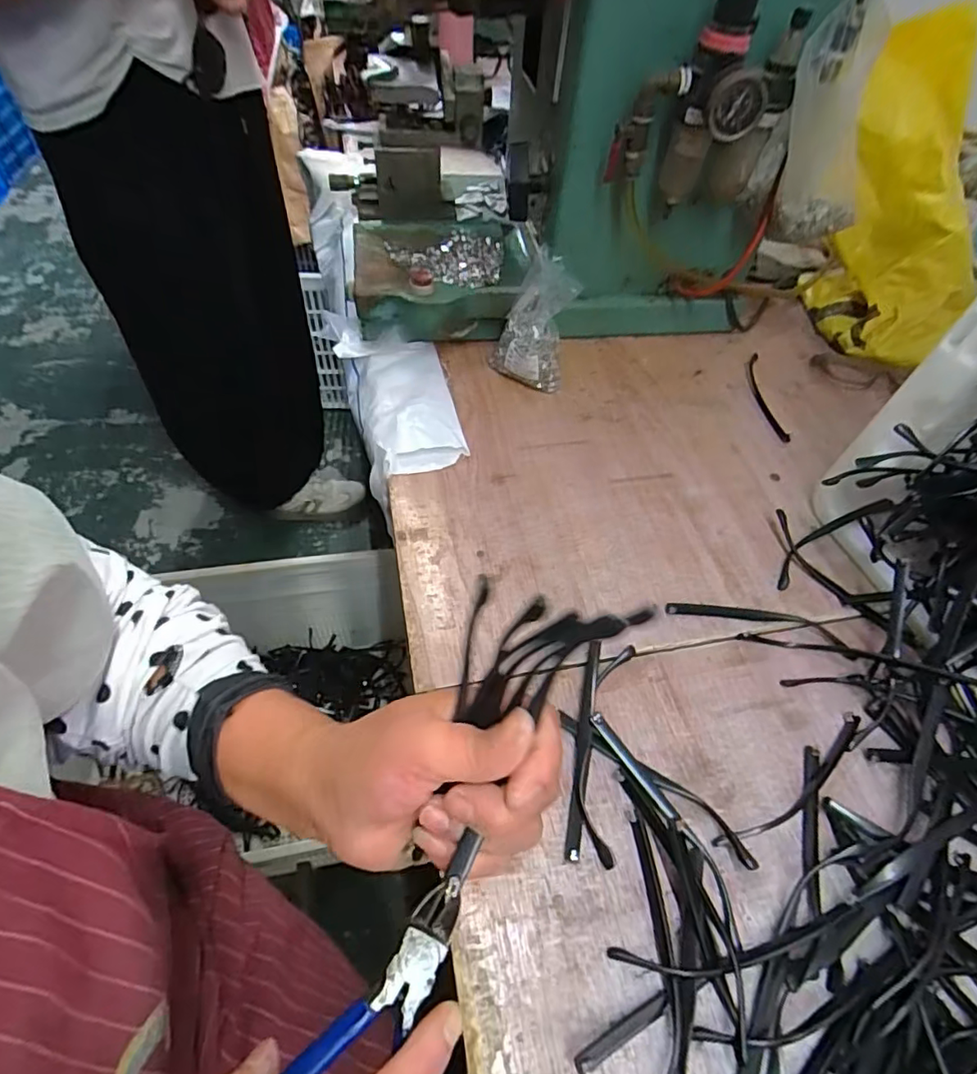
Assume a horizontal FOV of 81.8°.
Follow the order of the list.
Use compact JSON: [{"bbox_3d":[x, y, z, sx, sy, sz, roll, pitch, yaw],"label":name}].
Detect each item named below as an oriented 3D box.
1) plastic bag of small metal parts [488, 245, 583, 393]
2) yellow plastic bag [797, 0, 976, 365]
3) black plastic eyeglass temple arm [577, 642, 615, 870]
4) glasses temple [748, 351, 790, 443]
[{"bbox_3d":[0.046,-0.203,0.545,0.064,0.101,0.072,-19,57,-18],"label":"plastic bag of small metal parts"},{"bbox_3d":[0.445,-0.354,0.618,0.118,0.317,0.123,6,10,0],"label":"yellow plastic bag"},{"bbox_3d":[0.066,0.130,0.357,0.018,0.012,0.136,5,53,-1],"label":"black plastic eyeglass temple arm"},{"bbox_3d":[0.284,-0.148,0.583,0.019,0.007,0.140,6,53,-1],"label":"glasses temple"}]

